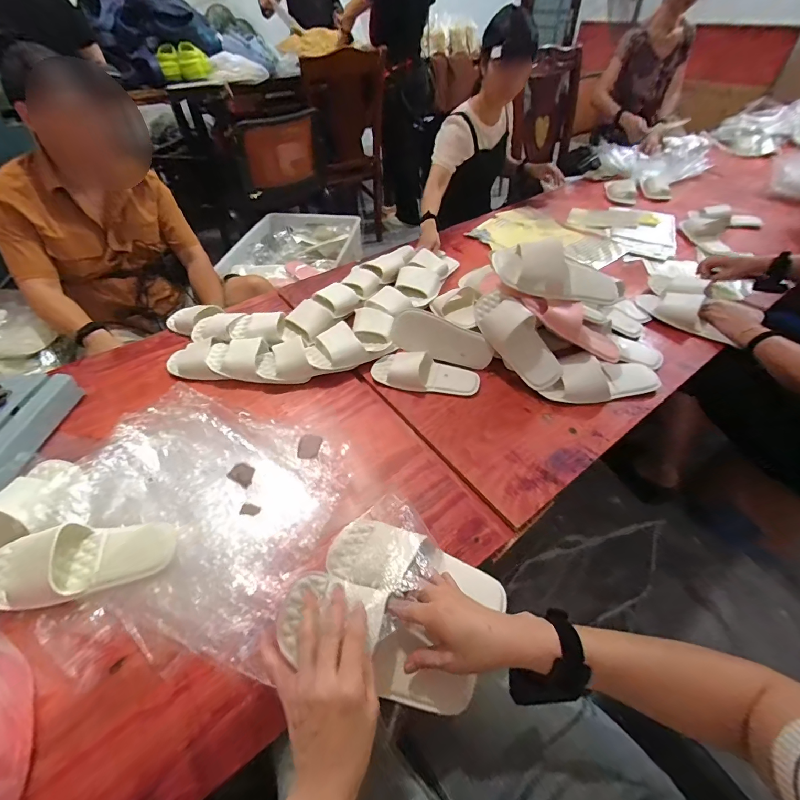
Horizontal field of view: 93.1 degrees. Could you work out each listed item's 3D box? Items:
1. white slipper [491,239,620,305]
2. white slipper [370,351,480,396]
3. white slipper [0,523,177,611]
[{"bbox_3d":[0.337,-0.275,0.805,0.274,0.093,0.098,16,48,-2],"label":"white slipper"},{"bbox_3d":[0.053,-0.067,0.836,0.240,0.048,0.110,5,47,6],"label":"white slipper"},{"bbox_3d":[-0.477,0.235,0.558,0.249,0.059,0.099,-11,47,-8],"label":"white slipper"}]

